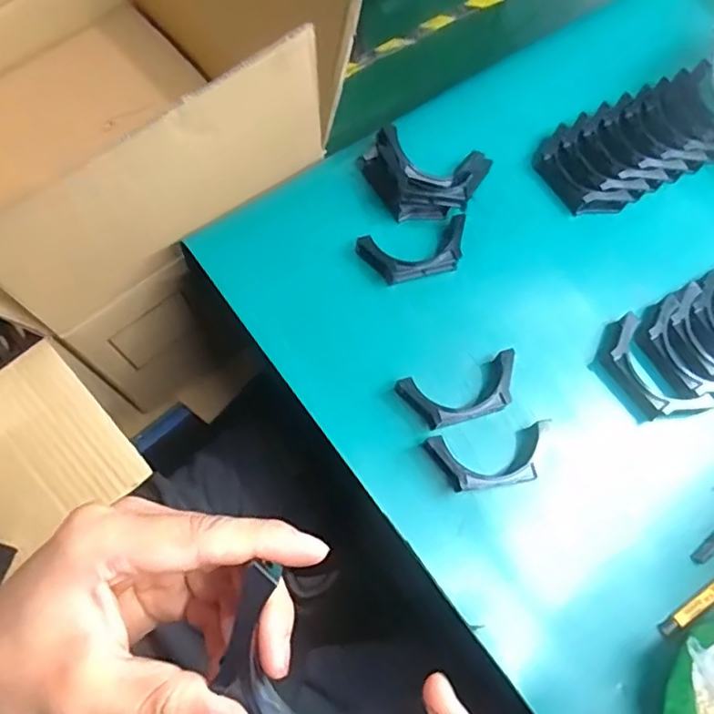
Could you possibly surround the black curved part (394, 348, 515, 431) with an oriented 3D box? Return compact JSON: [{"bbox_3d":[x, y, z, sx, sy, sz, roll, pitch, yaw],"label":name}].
[{"bbox_3d":[0.079,0.028,0.457,0.090,0.023,0.041,-16,71,-8],"label":"black curved part"}]

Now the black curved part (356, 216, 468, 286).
[{"bbox_3d":[0.048,-0.085,0.495,0.091,0.022,0.041,-14,71,-7],"label":"black curved part"}]

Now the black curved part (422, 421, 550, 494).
[{"bbox_3d":[0.096,0.074,0.438,0.089,0.021,0.039,-7,70,-4],"label":"black curved part"}]

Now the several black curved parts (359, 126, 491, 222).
[{"bbox_3d":[0.058,-0.155,0.511,0.106,0.044,0.069,0,70,-2],"label":"several black curved parts"}]

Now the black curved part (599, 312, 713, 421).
[{"bbox_3d":[0.224,0.015,0.471,0.044,0.028,0.093,-33,74,-13],"label":"black curved part"}]

